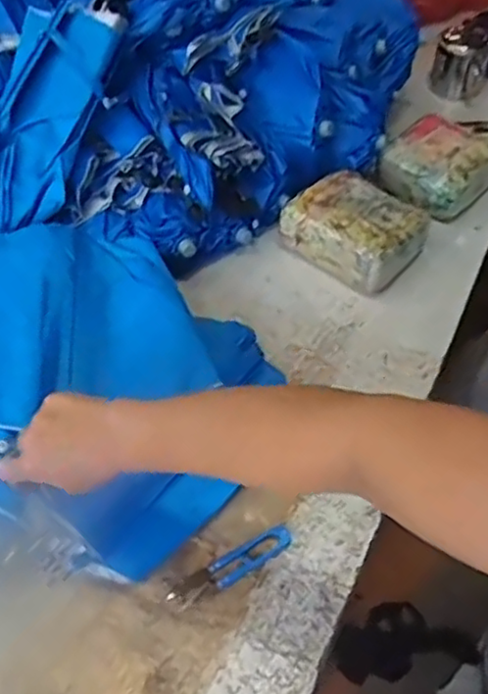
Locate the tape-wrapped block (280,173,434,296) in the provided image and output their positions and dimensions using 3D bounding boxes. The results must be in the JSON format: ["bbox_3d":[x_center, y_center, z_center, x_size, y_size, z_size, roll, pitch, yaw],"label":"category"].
[{"bbox_3d":[0.139,-0.146,0.804,0.158,0.060,0.123,33,62,24],"label":"tape-wrapped block"}]

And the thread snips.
[{"bbox_3d":[-0.010,0.197,0.588,0.120,0.005,0.025,-25,56,-15],"label":"thread snips"}]

